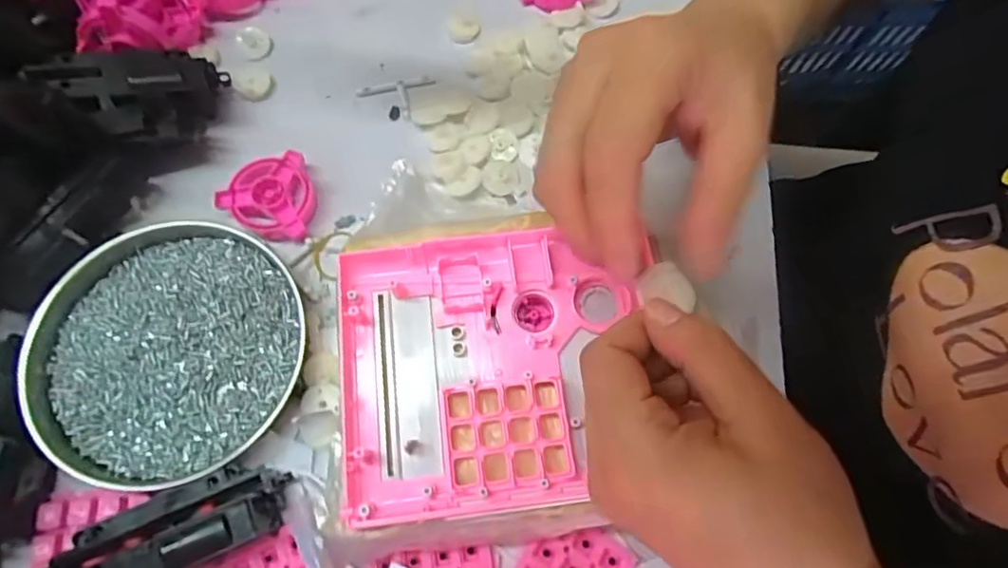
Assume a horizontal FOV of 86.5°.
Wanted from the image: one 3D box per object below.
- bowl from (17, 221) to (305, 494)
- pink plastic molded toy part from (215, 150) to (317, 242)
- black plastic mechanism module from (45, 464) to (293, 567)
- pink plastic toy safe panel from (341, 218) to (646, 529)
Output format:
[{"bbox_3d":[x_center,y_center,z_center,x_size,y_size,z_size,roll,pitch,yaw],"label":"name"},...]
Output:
[{"bbox_3d":[-0.180,0.033,0.286,0.128,0.023,0.134,1,72,-3],"label":"bowl"},{"bbox_3d":[-0.139,-0.048,0.320,0.053,0.016,0.051,-22,74,-10],"label":"pink plastic molded toy part"},{"bbox_3d":[-0.153,0.116,0.248,0.098,0.034,0.036,-23,74,-10],"label":"black plastic mechanism module"},{"bbox_3d":[-0.009,0.040,0.269,0.145,0.019,0.134,-6,72,-2],"label":"pink plastic toy safe panel"}]

